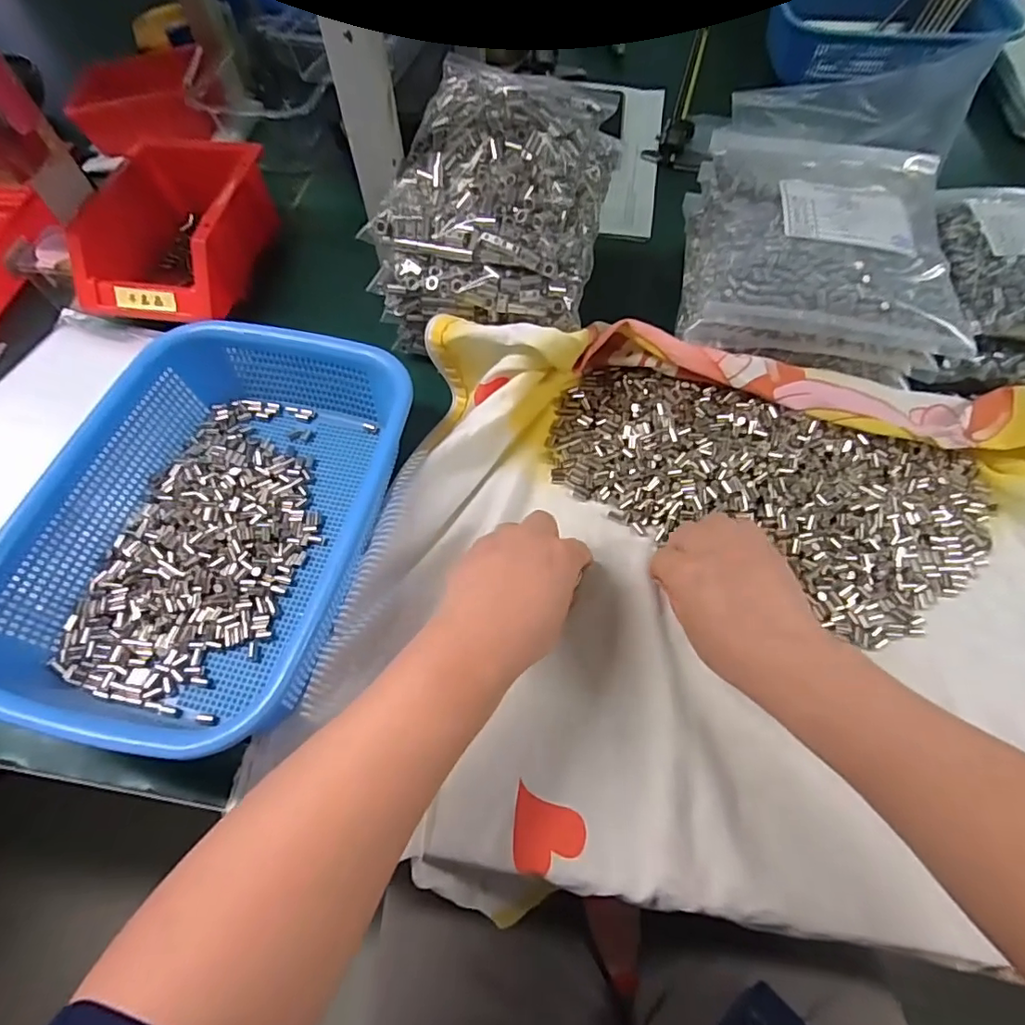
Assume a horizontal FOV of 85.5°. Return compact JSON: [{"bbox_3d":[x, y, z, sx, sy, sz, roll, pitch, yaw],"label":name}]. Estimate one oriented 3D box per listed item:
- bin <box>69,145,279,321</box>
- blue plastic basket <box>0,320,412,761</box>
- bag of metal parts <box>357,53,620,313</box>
[{"bbox_3d":[-0.303,-0.269,0.518,0.128,0.072,0.212,10,62,5],"label":"bin"},{"bbox_3d":[-0.201,0.002,0.377,0.190,0.076,0.287,15,62,7],"label":"blue plastic basket"},{"bbox_3d":[-0.005,-0.265,0.436,0.155,0.065,0.212,12,62,6],"label":"bag of metal parts"}]

